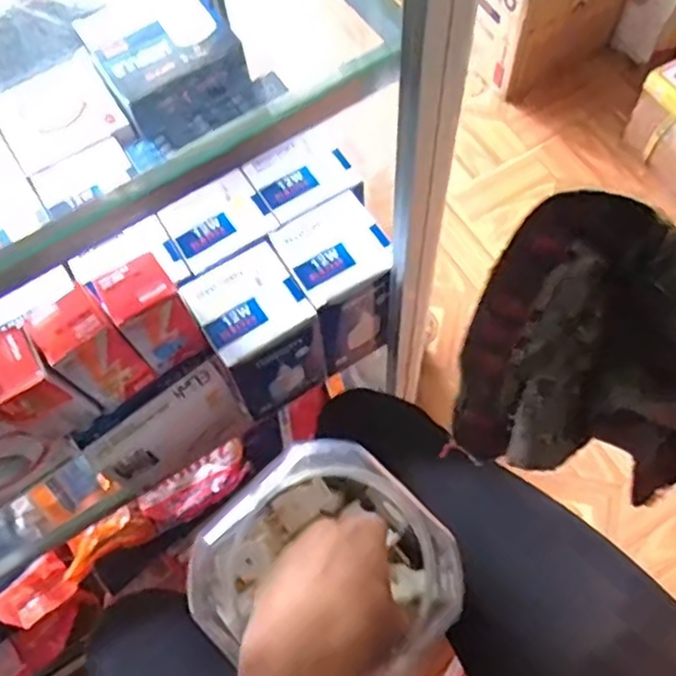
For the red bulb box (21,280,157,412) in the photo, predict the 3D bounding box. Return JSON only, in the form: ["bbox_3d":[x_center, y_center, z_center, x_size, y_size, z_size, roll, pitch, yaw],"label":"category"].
[{"bbox_3d":[-0.188,0.011,0.535,0.051,0.094,0.053,-41,70,-15],"label":"red bulb box"}]

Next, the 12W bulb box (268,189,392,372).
[{"bbox_3d":[-0.001,-0.051,0.638,0.081,0.126,0.091,-28,67,-9],"label":"12W bulb box"}]

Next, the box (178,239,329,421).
[{"bbox_3d":[-0.068,-0.001,0.622,0.085,0.129,0.094,-32,68,-11],"label":"box"}]

